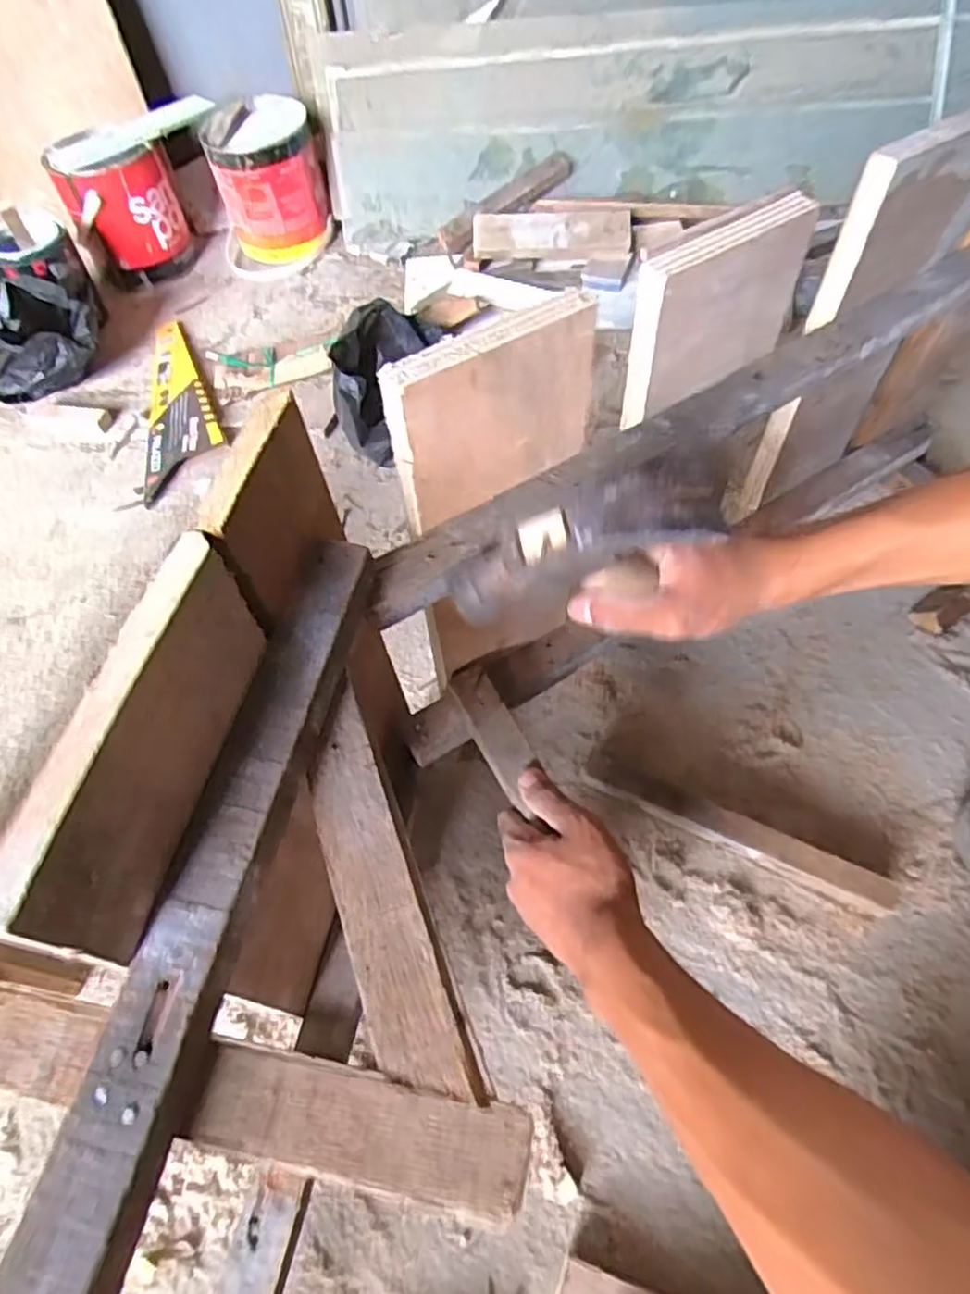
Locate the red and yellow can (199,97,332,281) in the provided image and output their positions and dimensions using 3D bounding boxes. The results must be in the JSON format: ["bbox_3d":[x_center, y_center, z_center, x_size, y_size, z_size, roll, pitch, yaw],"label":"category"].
[{"bbox_3d":[-0.320,-0.679,1.014,0.175,0.177,0.160,-14,56,-7],"label":"red and yellow can"}]

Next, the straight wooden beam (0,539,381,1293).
[{"bbox_3d":[-0.110,0.133,0.233,0.034,0.021,0.422,9,57,9],"label":"straight wooden beam"}]

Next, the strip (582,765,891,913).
[{"bbox_3d":[0.192,0.141,0.531,0.233,0.030,0.023,22,61,16],"label":"strip"}]

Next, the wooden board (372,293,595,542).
[{"bbox_3d":[0.004,-0.117,0.345,0.113,0.090,0.018,-31,60,-17],"label":"wooden board"}]

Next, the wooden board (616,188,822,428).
[{"bbox_3d":[0.131,-0.193,0.392,0.117,0.093,0.017,-30,60,-16],"label":"wooden board"}]

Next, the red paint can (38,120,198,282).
[{"bbox_3d":[-0.523,-0.640,1.003,0.147,0.171,0.132,-23,58,-12],"label":"red paint can"}]

